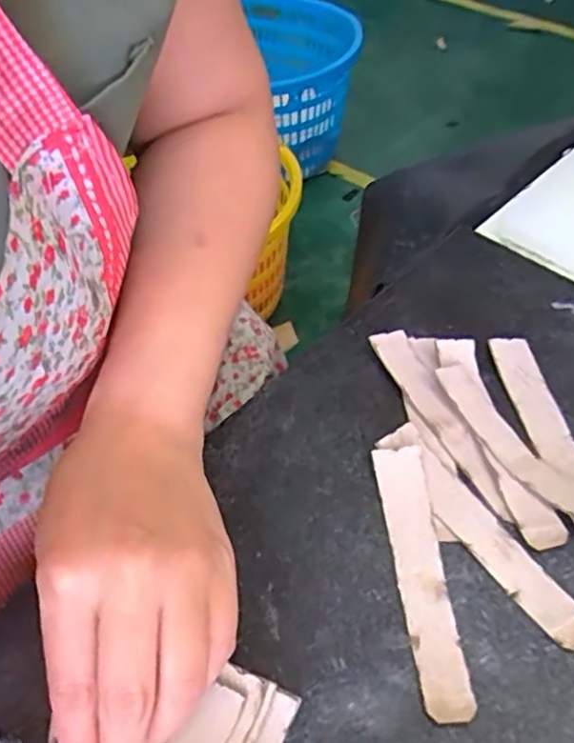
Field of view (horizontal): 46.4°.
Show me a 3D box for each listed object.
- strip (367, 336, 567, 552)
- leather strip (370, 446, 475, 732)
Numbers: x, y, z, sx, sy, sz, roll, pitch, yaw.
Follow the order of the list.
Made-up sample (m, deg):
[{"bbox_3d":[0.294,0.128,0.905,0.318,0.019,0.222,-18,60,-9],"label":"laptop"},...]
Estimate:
[{"bbox_3d":[0.083,0.028,0.326,0.022,0.009,0.134,-24,54,-11],"label":"strip"},{"bbox_3d":[0.057,0.085,0.284,0.021,0.009,0.115,-6,51,-2],"label":"leather strip"}]

